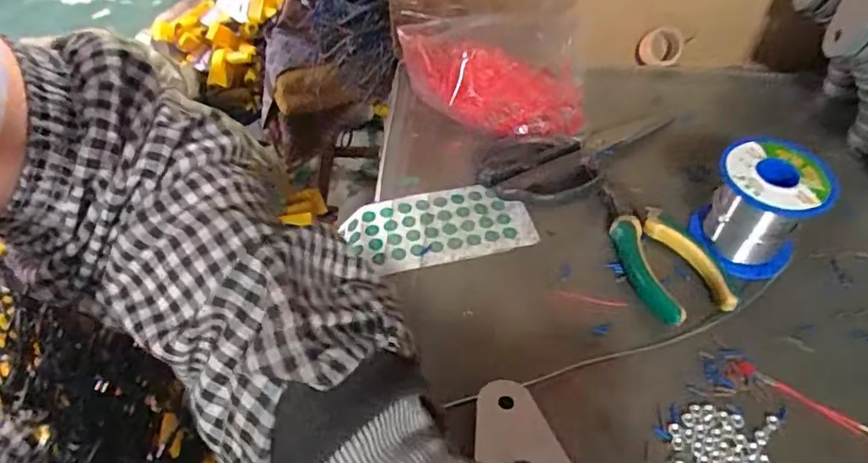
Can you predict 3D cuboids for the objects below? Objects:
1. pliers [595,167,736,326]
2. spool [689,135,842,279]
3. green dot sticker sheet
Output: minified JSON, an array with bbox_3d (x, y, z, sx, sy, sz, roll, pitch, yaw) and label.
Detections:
[{"bbox_3d":[0.142,0.008,0.382,0.055,0.018,0.109,-5,49,-5],"label":"pliers"},{"bbox_3d":[0.204,-0.016,0.378,0.057,0.063,0.060,0,48,0],"label":"spool"},{"bbox_3d":[0.003,-0.002,0.405,0.119,0.008,0.057,-10,52,-5],"label":"green dot sticker sheet"}]

